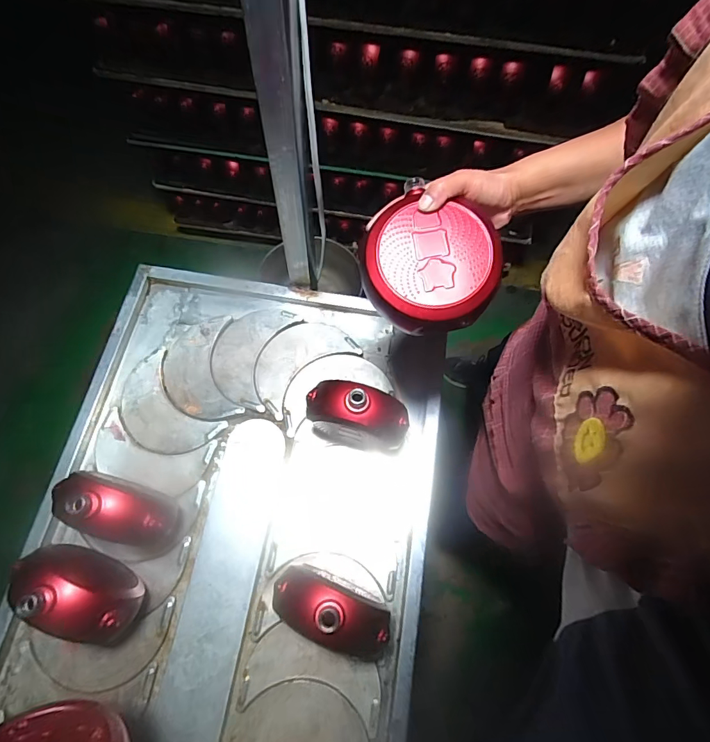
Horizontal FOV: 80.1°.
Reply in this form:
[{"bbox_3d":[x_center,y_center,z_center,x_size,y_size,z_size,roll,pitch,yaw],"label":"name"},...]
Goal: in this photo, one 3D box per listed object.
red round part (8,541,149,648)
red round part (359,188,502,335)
[{"bbox_3d":[-0.326,0.258,0.494,0.139,0.123,0.062,28,70,10],"label":"red round part"},{"bbox_3d":[0.073,-0.102,0.430,0.129,0.055,0.129,0,84,1],"label":"red round part"}]

